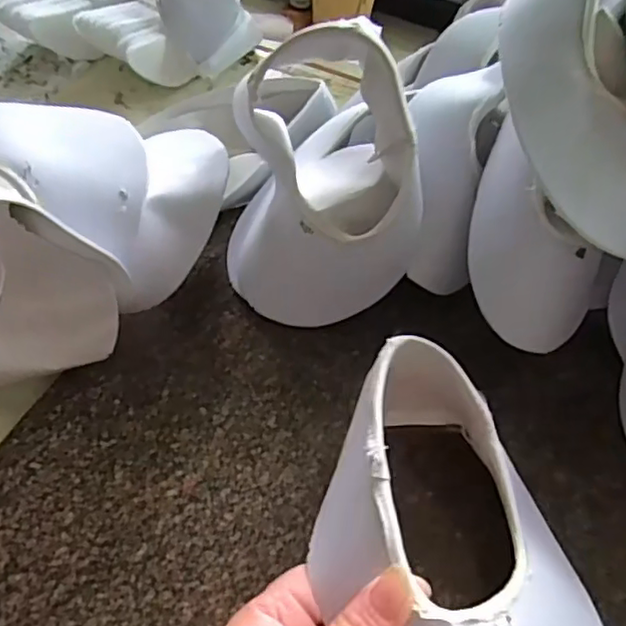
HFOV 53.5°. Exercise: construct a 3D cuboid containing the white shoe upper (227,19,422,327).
[{"bbox_3d":[0.009,-0.083,0.379,0.123,0.172,0.083,16,27,15],"label":"white shoe upper"}]

